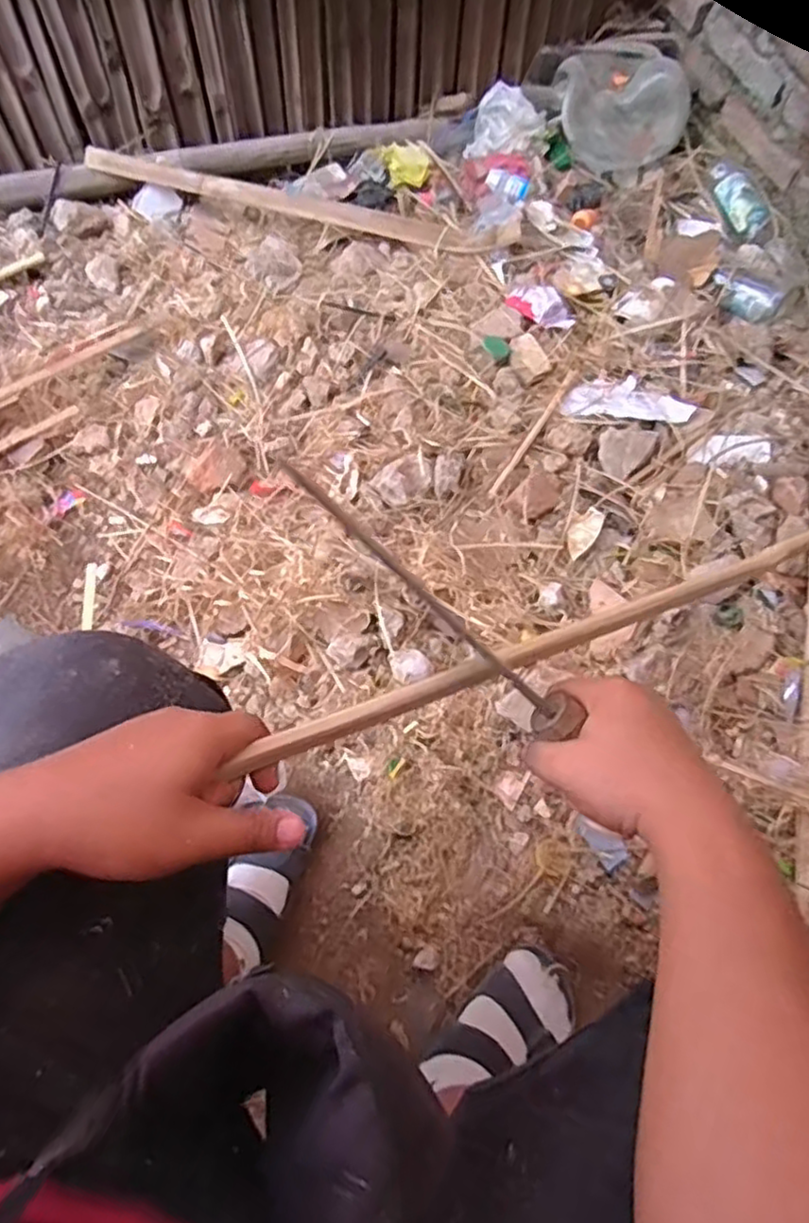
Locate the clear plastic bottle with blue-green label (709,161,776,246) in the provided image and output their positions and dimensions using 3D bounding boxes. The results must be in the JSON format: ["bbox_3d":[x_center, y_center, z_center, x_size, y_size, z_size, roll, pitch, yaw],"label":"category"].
[{"bbox_3d":[0.567,-0.693,1.172,0.063,0.043,0.185,-23,80,-14],"label":"clear plastic bottle with blue-green label"}]

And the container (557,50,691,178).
[{"bbox_3d":[0.390,-0.918,1.255,0.224,0.110,0.214,4,63,-1],"label":"container"}]

